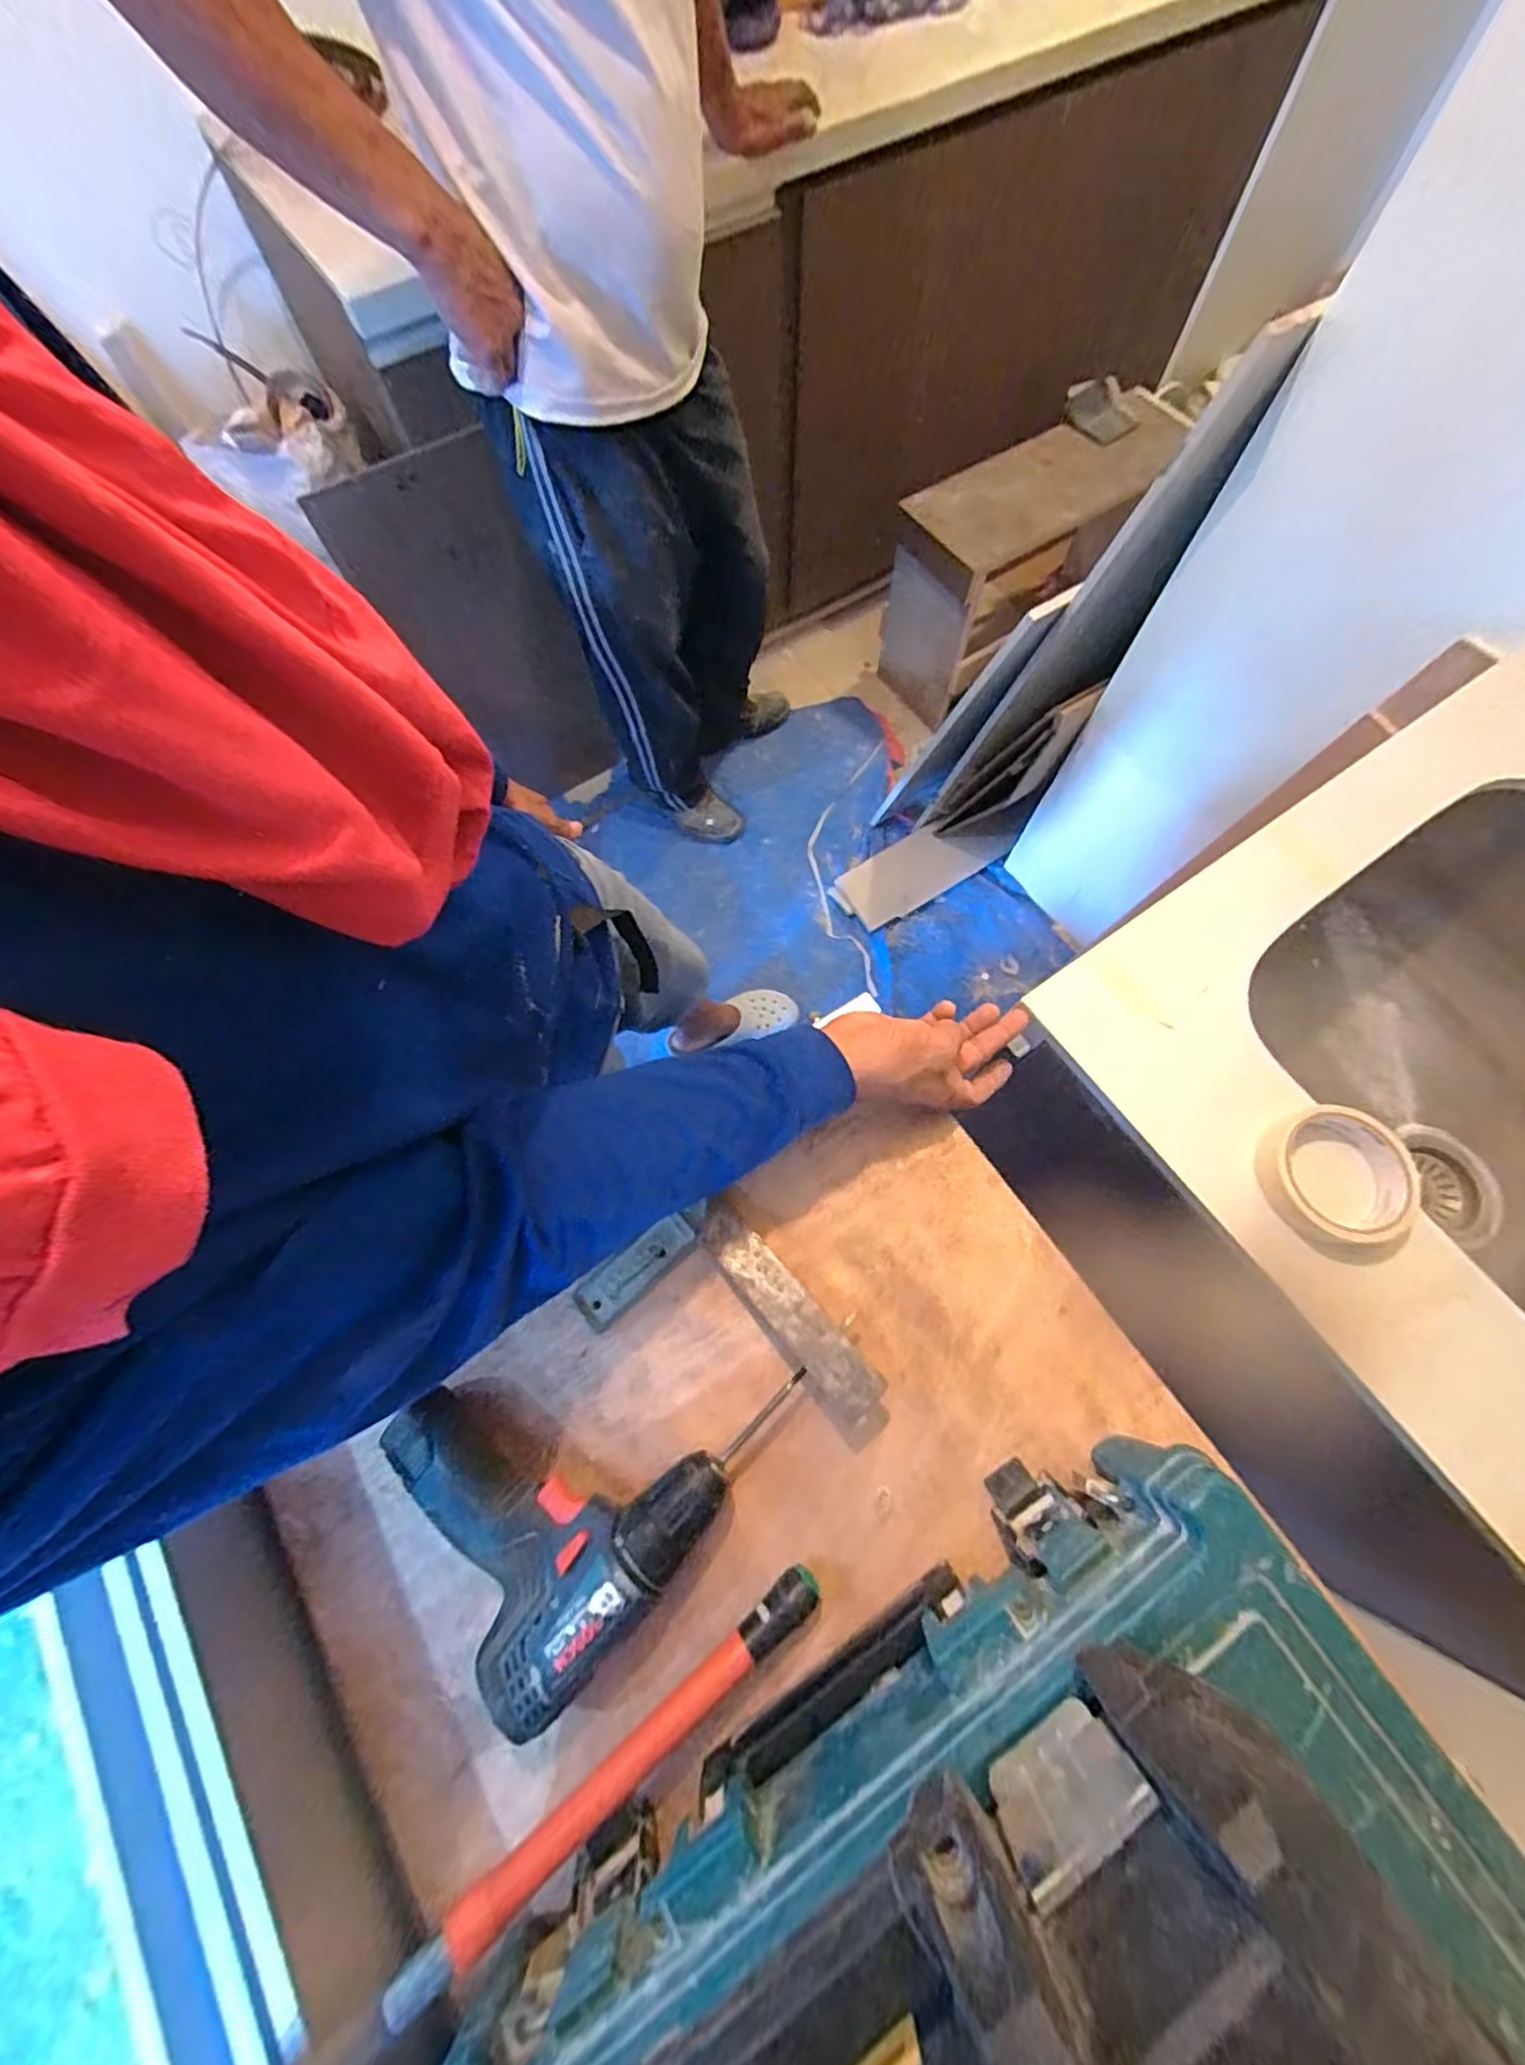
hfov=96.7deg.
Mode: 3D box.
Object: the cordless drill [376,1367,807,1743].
[{"bbox_3d":[-0.109,0.259,0.425,0.216,0.052,0.177,-41,75,-13],"label":"cordless drill"}]

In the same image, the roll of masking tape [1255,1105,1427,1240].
[{"bbox_3d":[0.395,0.098,0.468,0.095,0.028,0.088,0,71,1],"label":"roll of masking tape"}]

